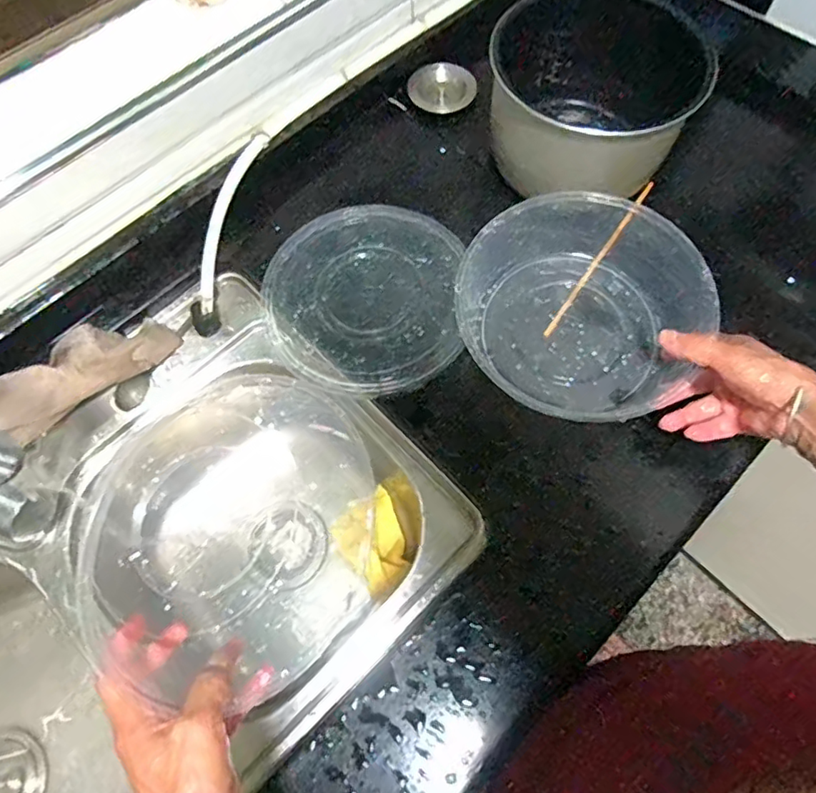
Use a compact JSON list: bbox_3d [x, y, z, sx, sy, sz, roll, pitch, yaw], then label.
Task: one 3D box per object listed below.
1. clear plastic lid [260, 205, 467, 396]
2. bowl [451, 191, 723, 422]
[{"bbox_3d":[-0.051,-0.112,0.604,0.207,0.010,0.219,-1,66,2],"label":"clear plastic lid"},{"bbox_3d":[0.160,-0.080,0.543,0.219,0.080,0.216,-1,66,2],"label":"bowl"}]

